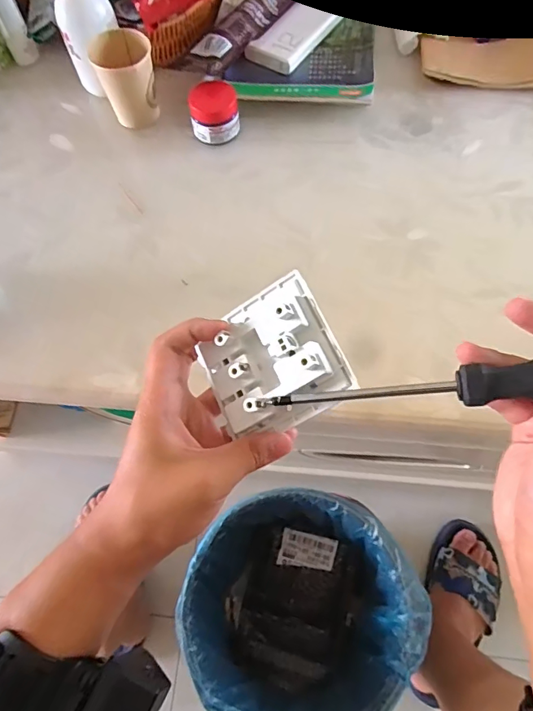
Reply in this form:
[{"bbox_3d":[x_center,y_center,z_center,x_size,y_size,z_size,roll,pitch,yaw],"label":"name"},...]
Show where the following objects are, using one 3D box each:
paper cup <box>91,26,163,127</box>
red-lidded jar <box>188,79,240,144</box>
[{"bbox_3d":[-0.159,-0.314,0.529,0.063,0.090,0.068,-1,66,2],"label":"paper cup"},{"bbox_3d":[-0.061,-0.281,0.525,0.056,0.053,0.051,-11,66,-2],"label":"red-lidded jar"}]

